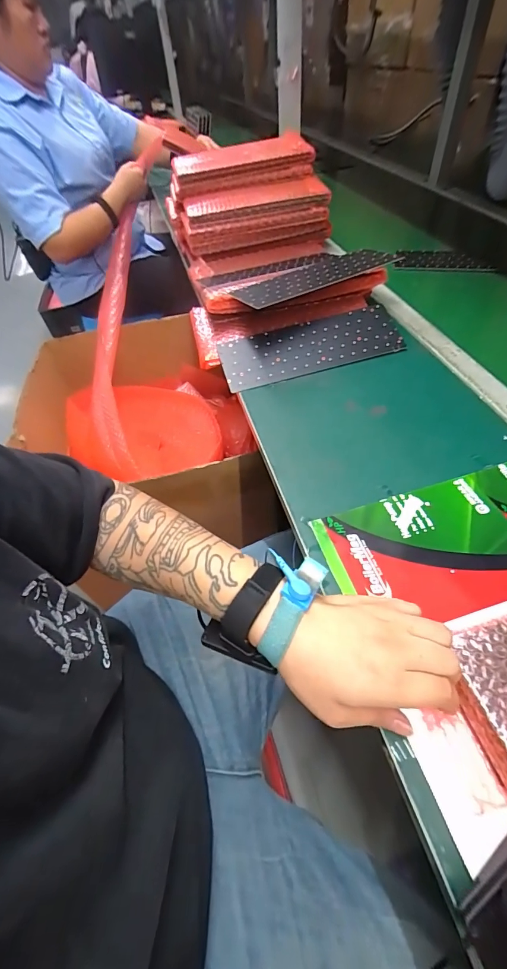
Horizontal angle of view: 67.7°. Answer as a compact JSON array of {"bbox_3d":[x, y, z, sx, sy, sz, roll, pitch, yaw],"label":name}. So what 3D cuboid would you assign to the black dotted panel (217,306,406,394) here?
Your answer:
[{"bbox_3d":[0.091,-0.214,0.591,0.278,0.006,0.094,-16,74,-5],"label":"black dotted panel"}]

